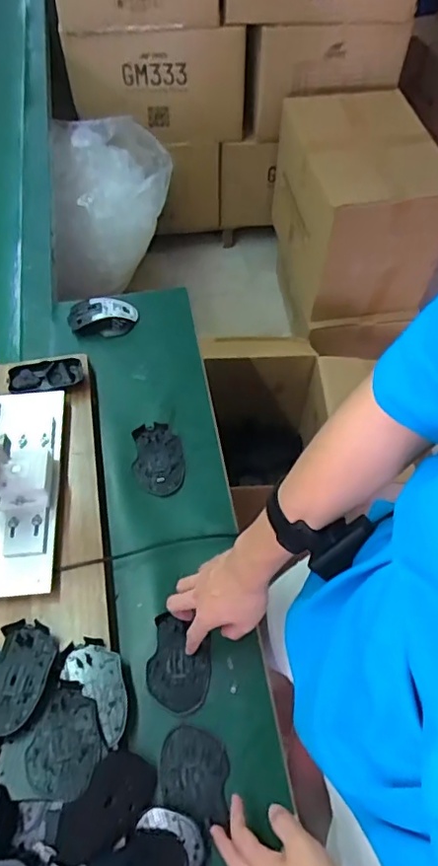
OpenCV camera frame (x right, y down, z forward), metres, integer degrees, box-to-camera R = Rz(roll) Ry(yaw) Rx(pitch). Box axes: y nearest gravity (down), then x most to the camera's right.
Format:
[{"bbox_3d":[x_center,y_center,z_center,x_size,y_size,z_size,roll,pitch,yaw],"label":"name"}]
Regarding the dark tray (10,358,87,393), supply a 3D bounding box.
[{"bbox_3d":[-0.266,-0.087,0.850,0.109,0.016,0.053,-8,70,-9],"label":"dark tray"}]

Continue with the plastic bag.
[{"bbox_3d":[-0.287,-0.609,1.508,0.314,0.358,0.349,-7,59,-5],"label":"plastic bag"}]

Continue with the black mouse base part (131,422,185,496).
[{"bbox_3d":[-0.090,0.037,0.814,0.072,0.010,0.115,-5,59,-4],"label":"black mouse base part"}]

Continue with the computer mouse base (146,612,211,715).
[{"bbox_3d":[-0.047,0.279,0.670,0.074,0.005,0.103,8,57,1],"label":"computer mouse base"}]

